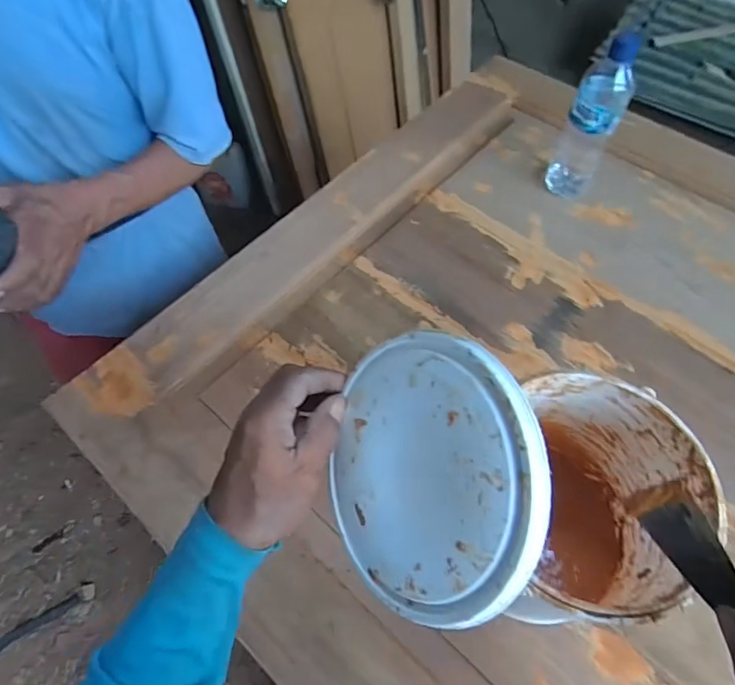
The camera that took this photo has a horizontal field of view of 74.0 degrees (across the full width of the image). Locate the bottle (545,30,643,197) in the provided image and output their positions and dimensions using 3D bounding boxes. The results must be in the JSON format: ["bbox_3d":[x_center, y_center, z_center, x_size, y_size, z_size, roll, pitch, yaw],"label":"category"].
[{"bbox_3d":[0.318,-0.311,0.691,0.067,0.229,0.075,23,62,14],"label":"bottle"}]

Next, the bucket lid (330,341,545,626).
[{"bbox_3d":[0.033,0.080,0.301,0.157,0.009,0.164,-10,76,49],"label":"bucket lid"}]

